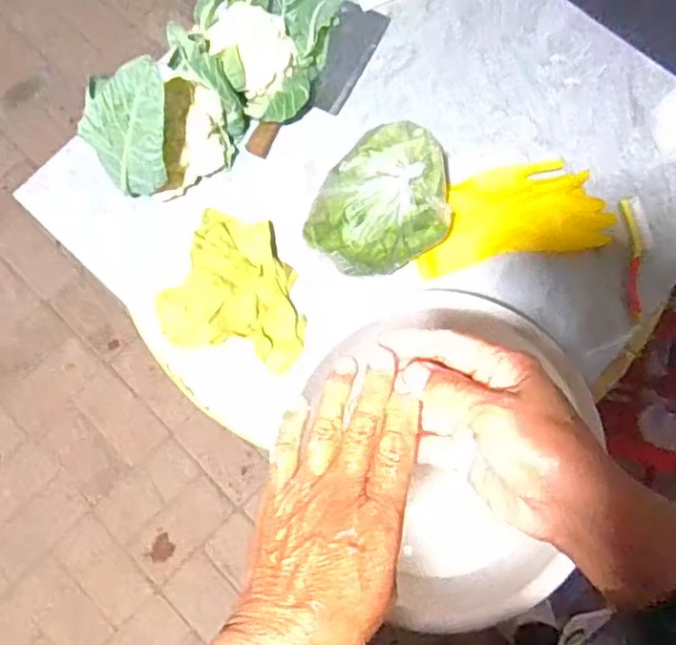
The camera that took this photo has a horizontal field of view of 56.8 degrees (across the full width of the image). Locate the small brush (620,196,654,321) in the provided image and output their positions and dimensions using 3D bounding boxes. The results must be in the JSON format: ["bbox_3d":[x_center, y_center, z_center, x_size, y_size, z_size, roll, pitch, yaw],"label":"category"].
[{"bbox_3d":[0.405,-0.086,0.851,0.036,0.023,0.161,0,91,-1],"label":"small brush"}]

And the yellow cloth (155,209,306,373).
[{"bbox_3d":[-0.133,-0.052,0.844,0.199,0.053,0.193,15,75,6],"label":"yellow cloth"}]

